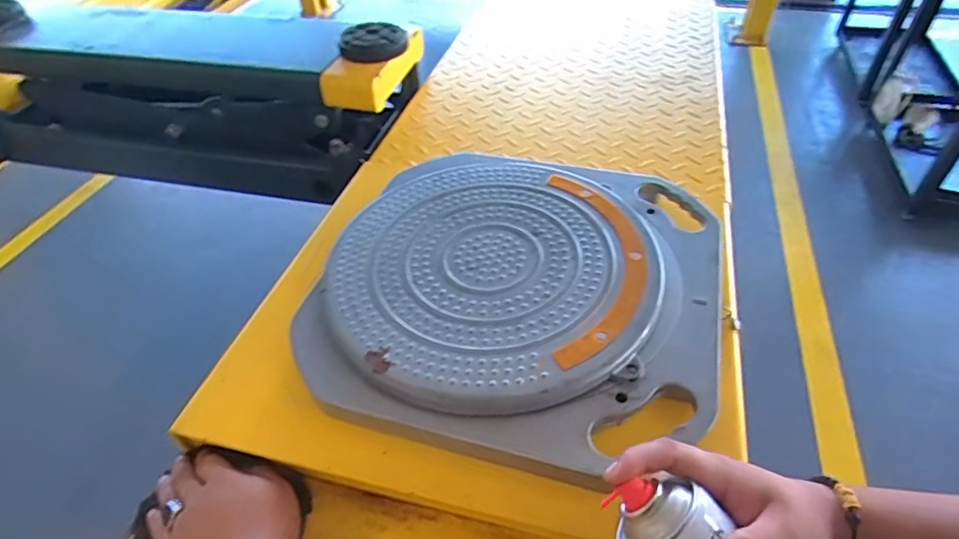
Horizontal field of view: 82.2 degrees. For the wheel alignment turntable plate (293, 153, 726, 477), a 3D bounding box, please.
[{"bbox_3d":[0.041,0.008,0.558,0.379,0.042,0.368,-2,44,2],"label":"wheel alignment turntable plate"}]

